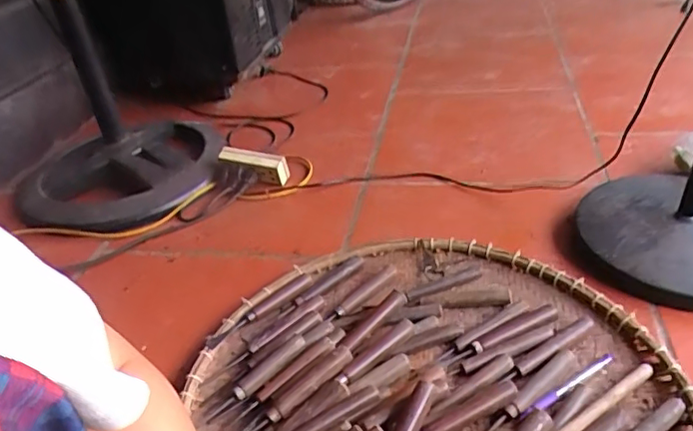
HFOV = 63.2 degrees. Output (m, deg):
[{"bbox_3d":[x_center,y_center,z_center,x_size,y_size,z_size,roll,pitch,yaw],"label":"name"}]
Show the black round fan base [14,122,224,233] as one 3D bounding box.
[{"bbox_3d":[-0.428,-0.095,1.086,0.394,0.065,0.345,-21,36,-21],"label":"black round fan base"}]

